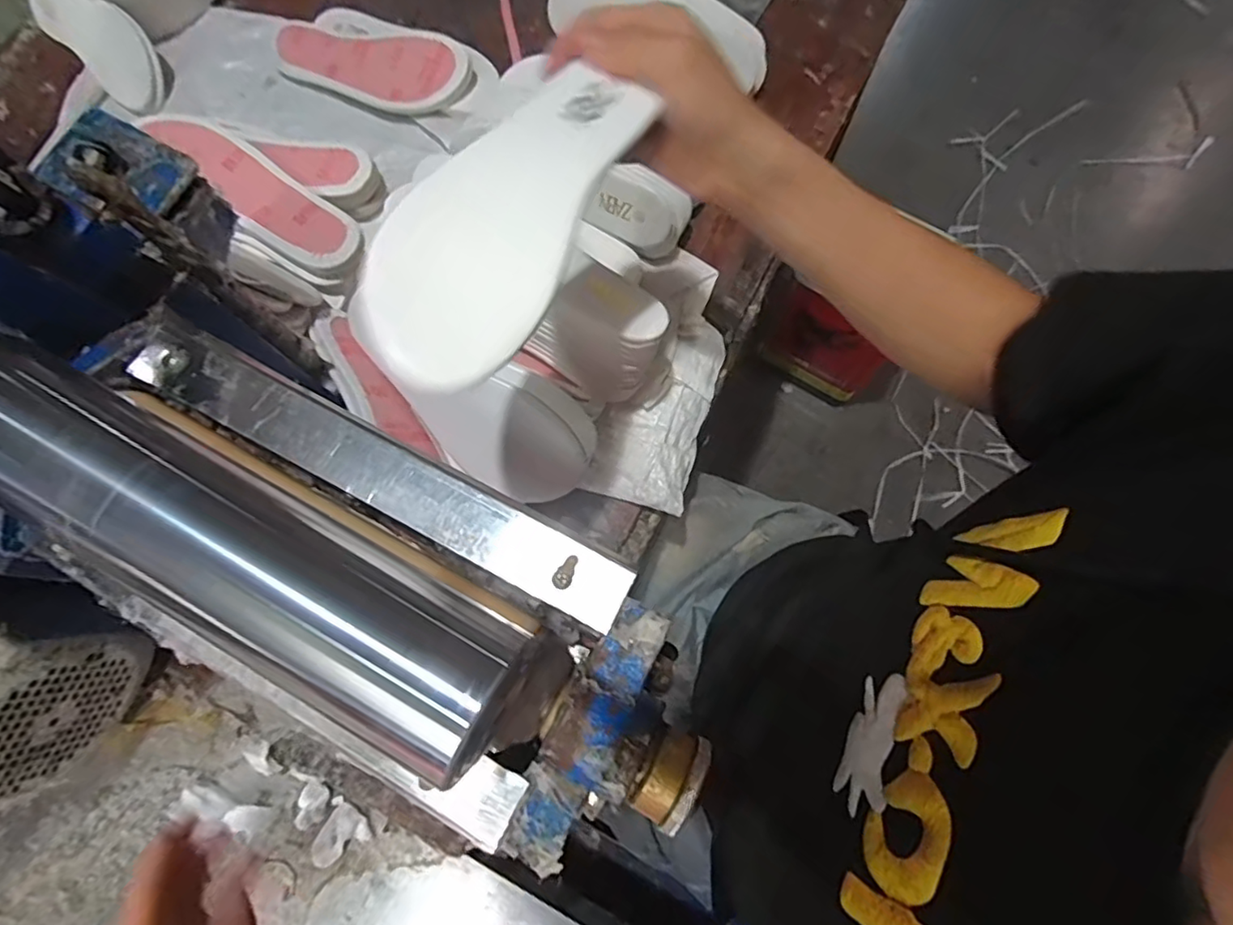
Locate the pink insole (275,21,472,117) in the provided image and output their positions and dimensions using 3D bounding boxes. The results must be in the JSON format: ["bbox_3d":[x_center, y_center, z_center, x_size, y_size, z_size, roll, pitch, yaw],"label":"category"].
[{"bbox_3d":[-0.261,-0.427,0.641,0.219,0.042,0.085,16,74,5],"label":"pink insole"}]

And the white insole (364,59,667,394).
[{"bbox_3d":[-0.056,-0.126,0.295,0.080,0.009,0.196,27,74,-5],"label":"white insole"}]

